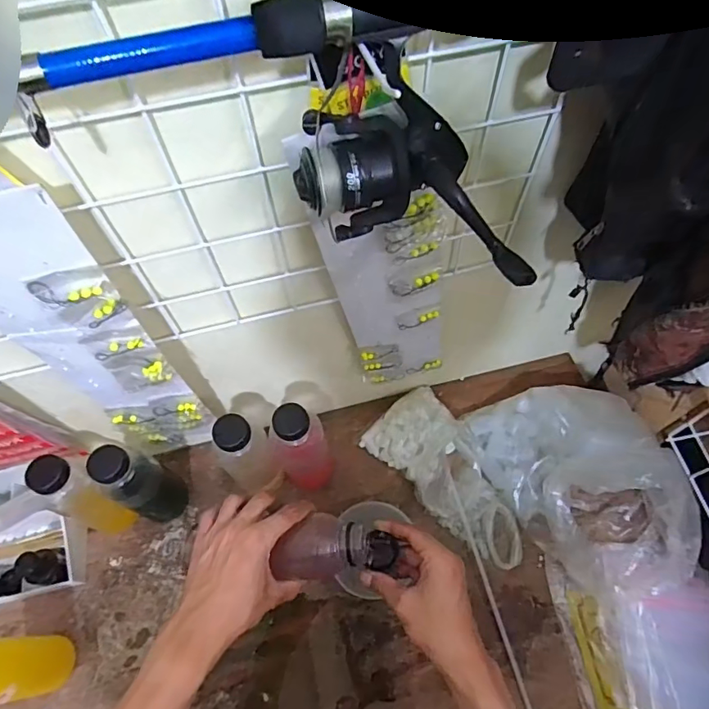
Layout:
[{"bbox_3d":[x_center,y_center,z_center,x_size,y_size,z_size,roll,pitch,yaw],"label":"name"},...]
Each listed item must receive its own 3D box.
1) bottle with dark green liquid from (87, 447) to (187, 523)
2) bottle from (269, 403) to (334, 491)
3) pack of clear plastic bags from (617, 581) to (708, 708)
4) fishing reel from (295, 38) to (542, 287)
[{"bbox_3d":[-0.260,0.163,0.617,0.057,0.187,0.057,13,63,10],"label":"bottle with dark green liquid"},{"bbox_3d":[-0.064,0.125,0.632,0.061,0.188,0.062,-1,62,2],"label":"bottle"},{"bbox_3d":[0.385,0.355,0.582,0.130,0.014,0.161,6,62,6],"label":"pack of clear plastic bags"},{"bbox_3d":[0.041,-0.107,0.295,0.153,0.087,0.075,19,64,12],"label":"fishing reel"}]

